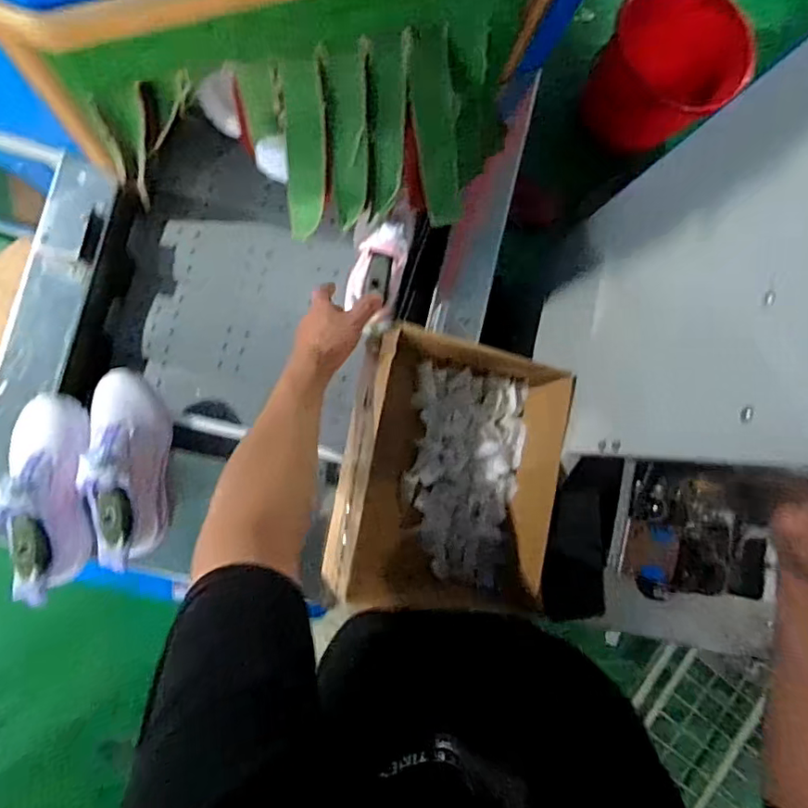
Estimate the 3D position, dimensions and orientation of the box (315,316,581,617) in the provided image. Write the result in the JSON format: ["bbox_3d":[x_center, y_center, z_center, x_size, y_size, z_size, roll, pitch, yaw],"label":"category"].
[{"bbox_3d":[0.060,0.097,0.718,0.271,0.135,0.333,10,86,-8],"label":"box"}]

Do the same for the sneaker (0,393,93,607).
[{"bbox_3d":[-0.411,0.100,0.650,0.078,0.132,0.237,-6,74,-9],"label":"sneaker"}]

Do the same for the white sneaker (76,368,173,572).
[{"bbox_3d":[-0.327,0.071,0.668,0.076,0.117,0.226,-11,89,-9],"label":"white sneaker"}]

